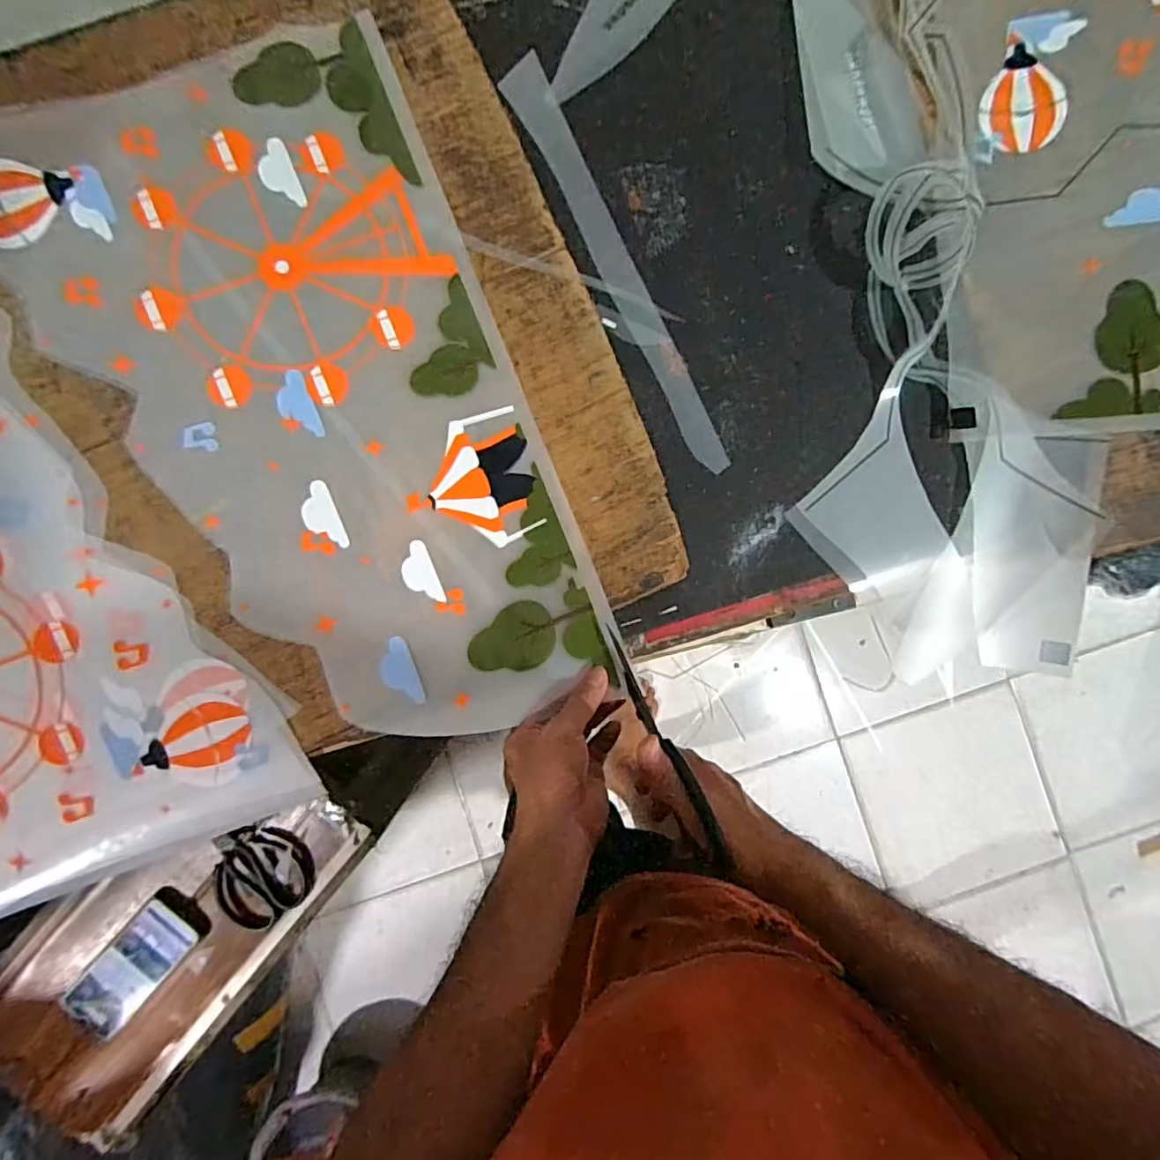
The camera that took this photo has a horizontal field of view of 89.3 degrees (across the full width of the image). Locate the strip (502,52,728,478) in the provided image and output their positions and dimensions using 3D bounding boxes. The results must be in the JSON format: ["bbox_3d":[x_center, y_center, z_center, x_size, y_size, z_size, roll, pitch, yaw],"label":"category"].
[{"bbox_3d":[0.033,-0.267,0.505,0.034,0.004,0.381,-27,91,-6],"label":"strip"}]

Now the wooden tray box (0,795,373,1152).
[{"bbox_3d":[-0.470,0.400,0.668,0.235,0.048,0.480,39,88,0],"label":"wooden tray box"}]

